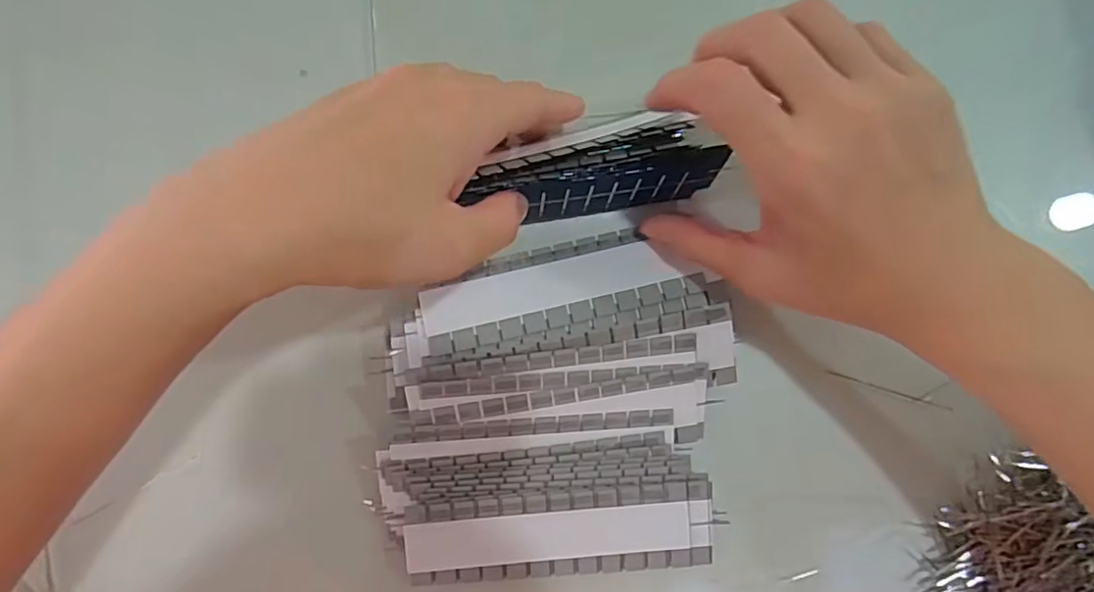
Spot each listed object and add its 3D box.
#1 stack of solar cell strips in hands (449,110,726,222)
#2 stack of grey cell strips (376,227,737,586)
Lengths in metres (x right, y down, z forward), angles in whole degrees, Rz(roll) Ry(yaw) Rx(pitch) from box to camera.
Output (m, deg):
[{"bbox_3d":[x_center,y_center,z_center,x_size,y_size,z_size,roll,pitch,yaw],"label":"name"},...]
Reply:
[{"bbox_3d":[0.023,-0.057,0.268,0.119,0.042,0.032,-8,86,-16],"label":"stack of solar cell strips in hands"},{"bbox_3d":[0.005,0.050,0.269,0.148,0.025,0.146,-3,86,-2],"label":"stack of grey cell strips"}]

